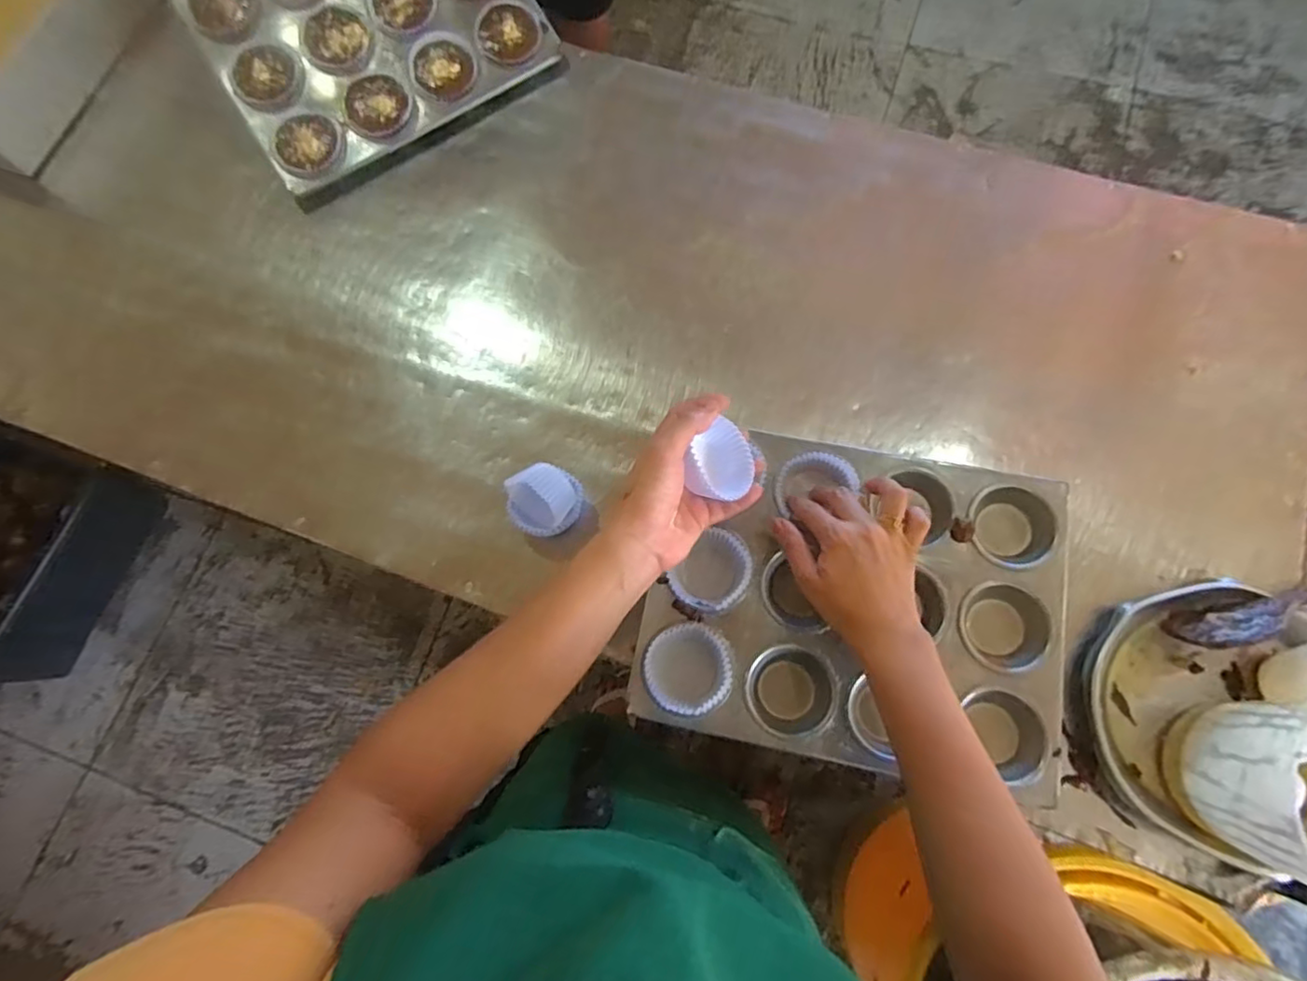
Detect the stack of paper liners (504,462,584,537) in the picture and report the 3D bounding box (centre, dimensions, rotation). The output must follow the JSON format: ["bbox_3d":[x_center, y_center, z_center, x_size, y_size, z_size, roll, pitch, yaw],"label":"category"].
[{"bbox_3d":[-0.092,0.011,0.538,0.060,0.061,0.051,-38,77,-8],"label":"stack of paper liners"}]

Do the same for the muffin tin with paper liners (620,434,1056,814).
[{"bbox_3d":[0.168,0.090,0.526,0.325,0.032,0.258,12,76,5],"label":"muffin tin with paper liners"}]

